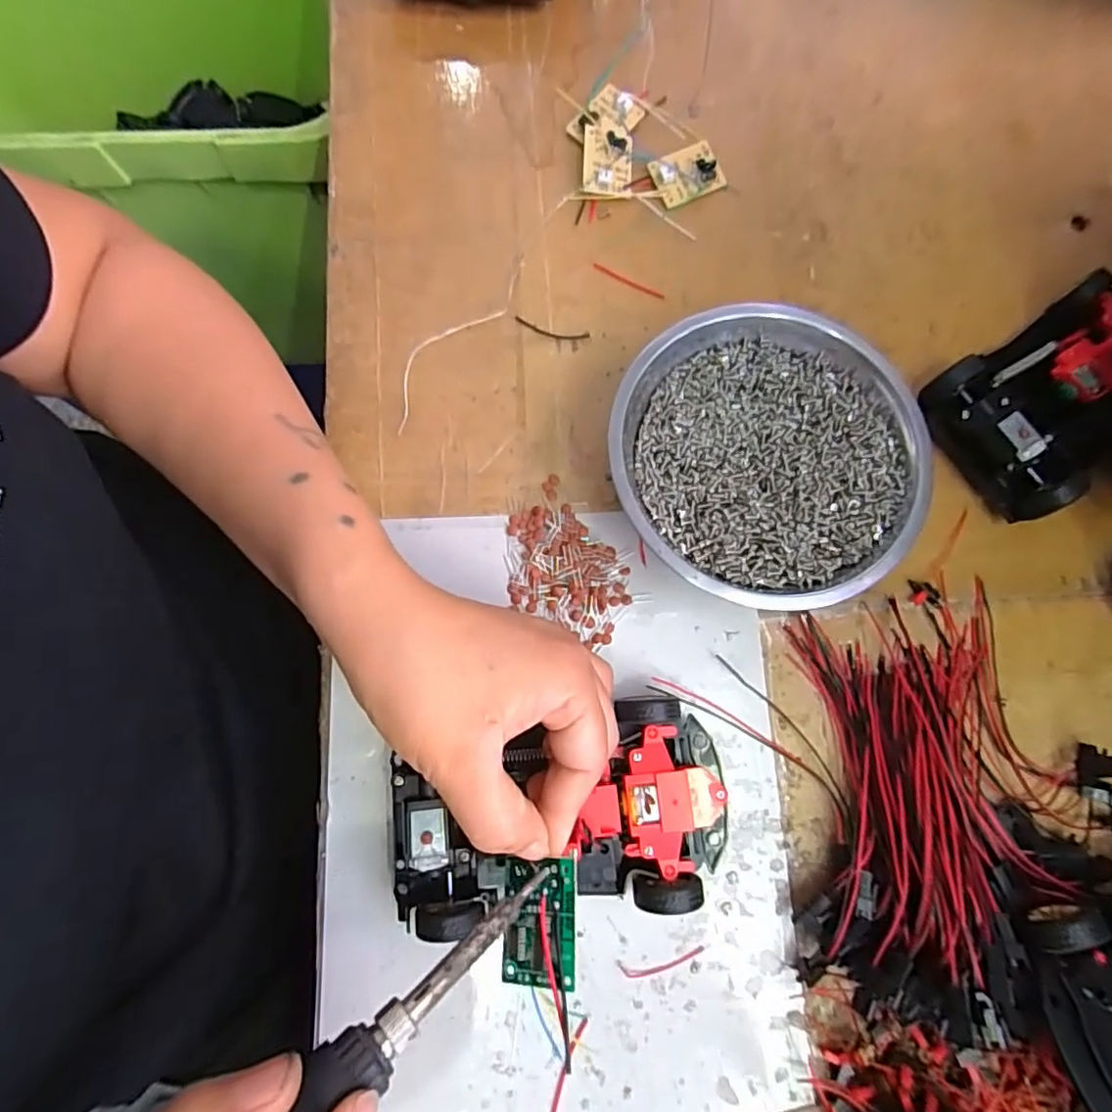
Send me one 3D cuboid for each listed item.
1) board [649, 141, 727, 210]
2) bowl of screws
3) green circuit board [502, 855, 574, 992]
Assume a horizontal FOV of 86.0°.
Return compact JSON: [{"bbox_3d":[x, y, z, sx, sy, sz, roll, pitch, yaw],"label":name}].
[{"bbox_3d":[0.076,-0.221,0.346,0.038,0.005,0.029,-26,98,-2],"label":"board"},{"bbox_3d":[0.099,-0.046,0.293,0.140,0.043,0.141,0,77,-1],"label":"bowl of screws"},{"bbox_3d":[-0.007,0.129,0.211,0.027,0.004,0.039,-11,62,23],"label":"green circuit board"}]

